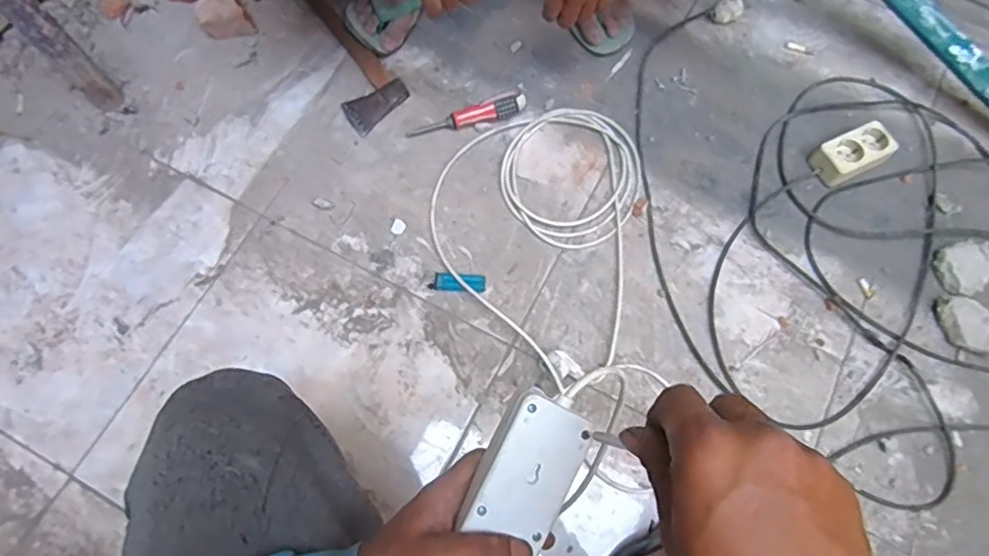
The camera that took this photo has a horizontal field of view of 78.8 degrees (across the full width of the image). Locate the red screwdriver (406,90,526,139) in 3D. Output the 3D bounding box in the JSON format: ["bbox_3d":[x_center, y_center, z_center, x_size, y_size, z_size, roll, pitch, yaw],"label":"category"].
[{"bbox_3d":[-0.040,-0.235,0.880,0.176,0.024,0.030,-18,73,-7],"label":"red screwdriver"}]

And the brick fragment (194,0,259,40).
[{"bbox_3d":[-0.416,-0.401,0.917,0.068,0.046,0.082,-36,76,-11],"label":"brick fragment"}]

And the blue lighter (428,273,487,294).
[{"bbox_3d":[-0.049,0.007,0.808,0.074,0.006,0.024,6,72,1],"label":"blue lighter"}]

